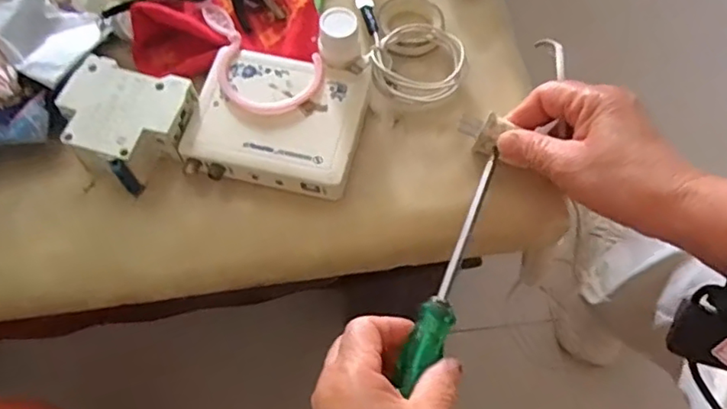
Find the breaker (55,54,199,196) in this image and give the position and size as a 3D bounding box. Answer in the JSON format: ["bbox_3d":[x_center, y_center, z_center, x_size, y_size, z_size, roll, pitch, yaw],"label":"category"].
[{"bbox_3d":[-0.156,-0.051,0.390,0.079,0.033,0.072,16,65,7],"label":"breaker"}]

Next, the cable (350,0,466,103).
[{"bbox_3d":[0.032,-0.115,0.430,0.079,0.025,0.102,3,65,2],"label":"cable"}]

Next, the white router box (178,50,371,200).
[{"bbox_3d":[-0.056,-0.053,0.401,0.105,0.030,0.092,12,65,6],"label":"white router box"}]

